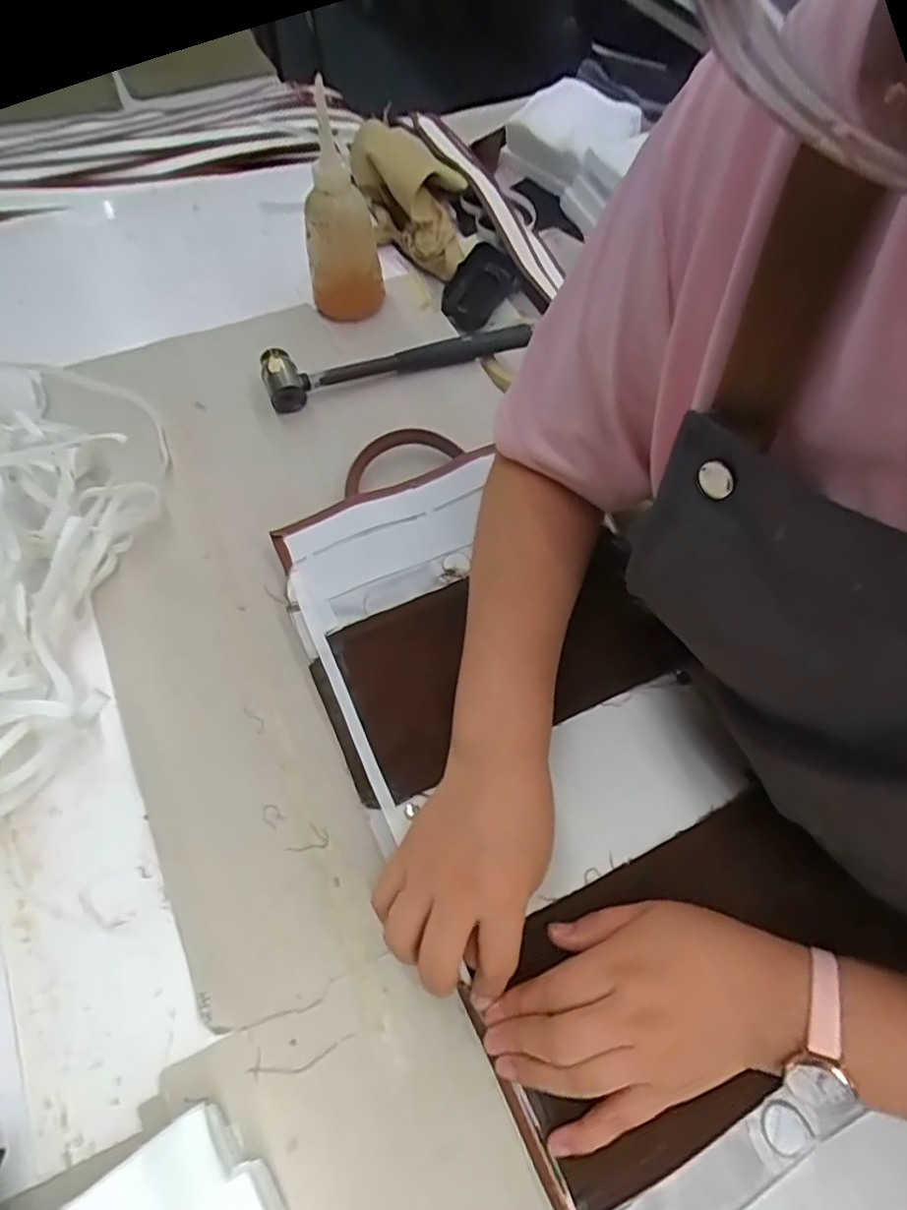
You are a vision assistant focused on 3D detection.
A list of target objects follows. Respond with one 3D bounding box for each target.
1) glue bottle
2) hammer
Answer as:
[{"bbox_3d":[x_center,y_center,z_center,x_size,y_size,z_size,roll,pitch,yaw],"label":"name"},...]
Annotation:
[{"bbox_3d":[-0.096,-0.329,0.530,0.051,0.161,0.056,19,62,7],"label":"glue bottle"},{"bbox_3d":[-0.045,-0.220,0.558,0.243,0.032,0.048,-17,64,-13],"label":"hammer"}]

